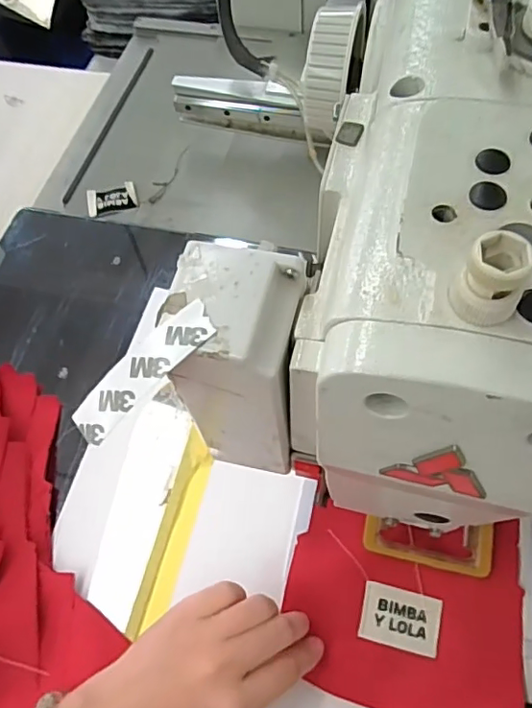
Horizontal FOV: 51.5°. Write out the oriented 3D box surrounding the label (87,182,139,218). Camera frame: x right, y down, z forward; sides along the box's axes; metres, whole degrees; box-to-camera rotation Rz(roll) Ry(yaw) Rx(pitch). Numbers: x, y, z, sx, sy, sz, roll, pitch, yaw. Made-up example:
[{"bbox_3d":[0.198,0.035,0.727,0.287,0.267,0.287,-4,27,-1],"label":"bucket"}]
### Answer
[{"bbox_3d":[-0.158,-0.158,0.566,0.050,0.006,0.042,-16,62,-5],"label":"label"}]

